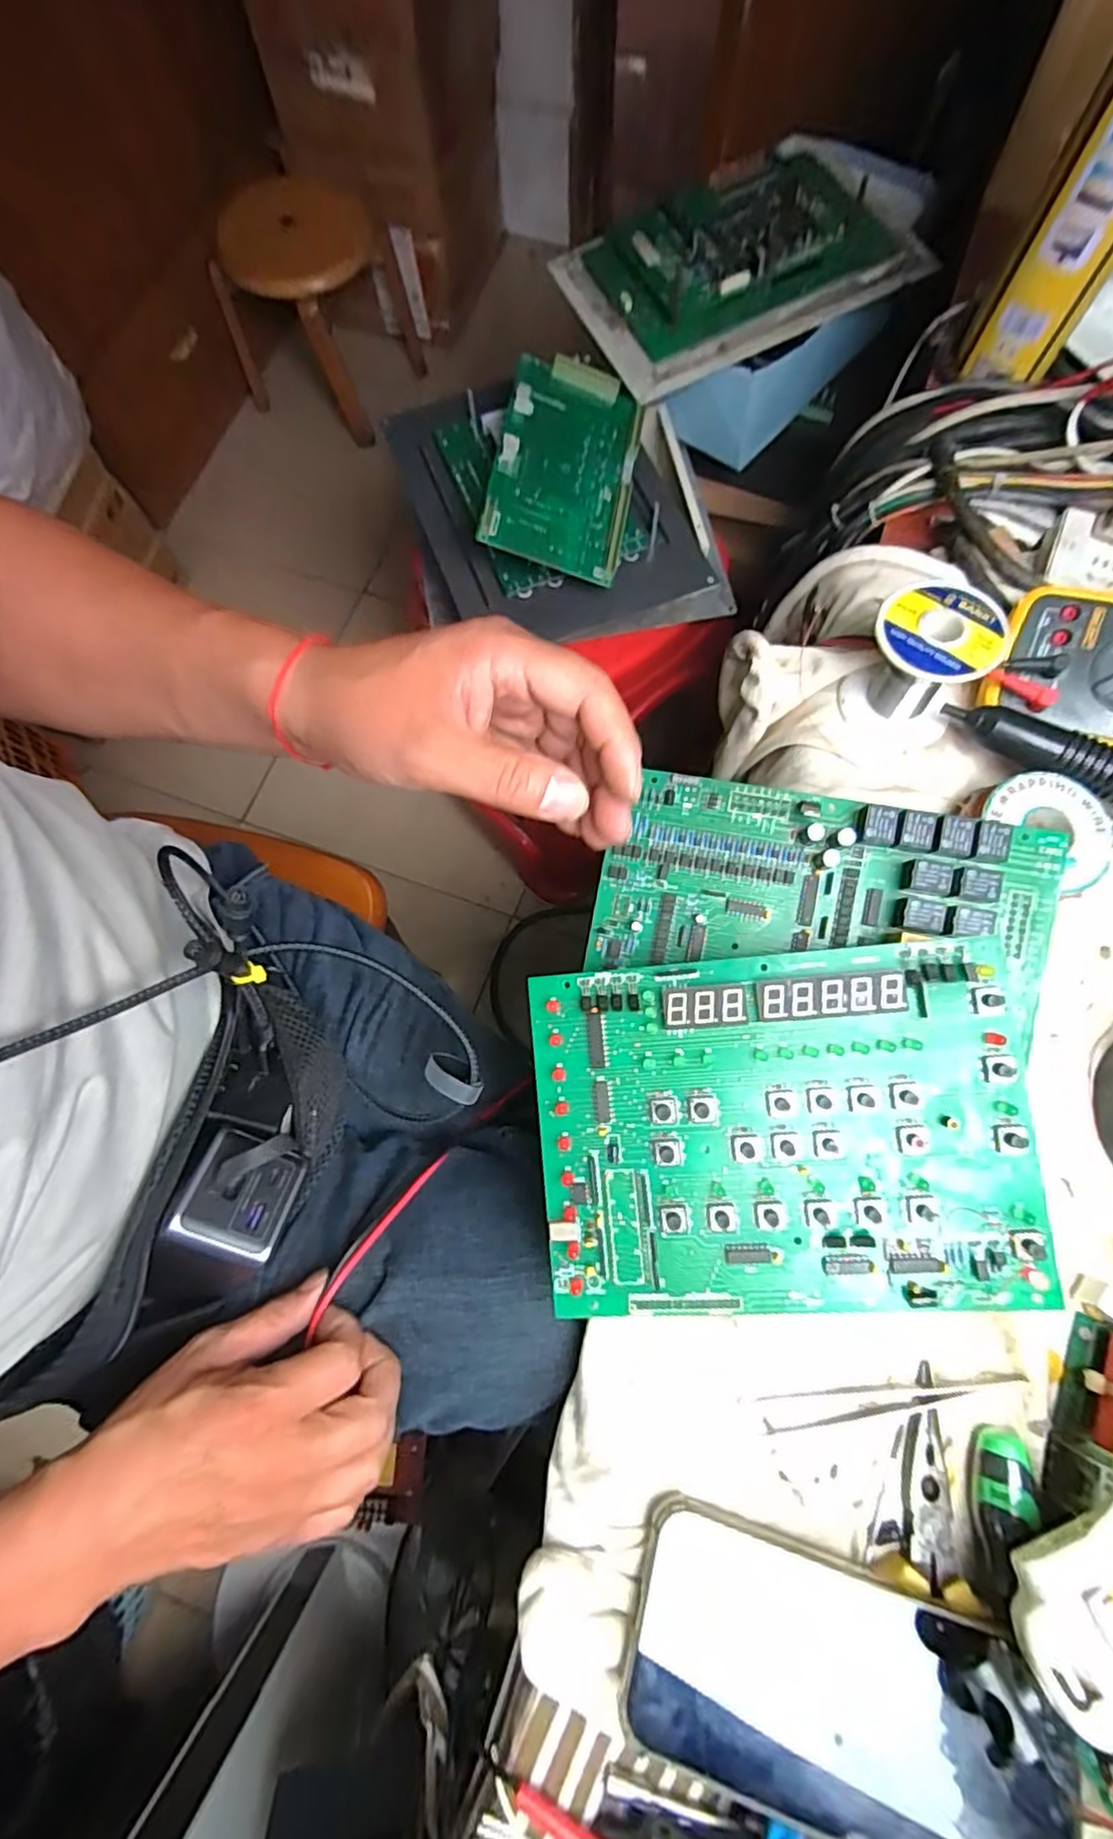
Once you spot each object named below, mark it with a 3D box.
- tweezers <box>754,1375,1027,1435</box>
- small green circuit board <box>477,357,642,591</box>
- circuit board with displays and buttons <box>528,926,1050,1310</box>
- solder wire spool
[{"bbox_3d":[0.151,0.219,0.297,0.117,0.008,0.014,-6,75,0],"label":"tweezers"},{"bbox_3d":[0.009,-0.392,0.572,0.119,0.015,0.203,14,82,-12],"label":"small green circuit board"},{"bbox_3d":[0.098,0.097,0.300,0.213,0.009,0.155,-6,83,9],"label":"circuit board with displays and buttons"},{"bbox_3d":[0.205,-0.143,0.377,0.065,0.069,0.059,36,79,11],"label":"solder wire spool"}]

